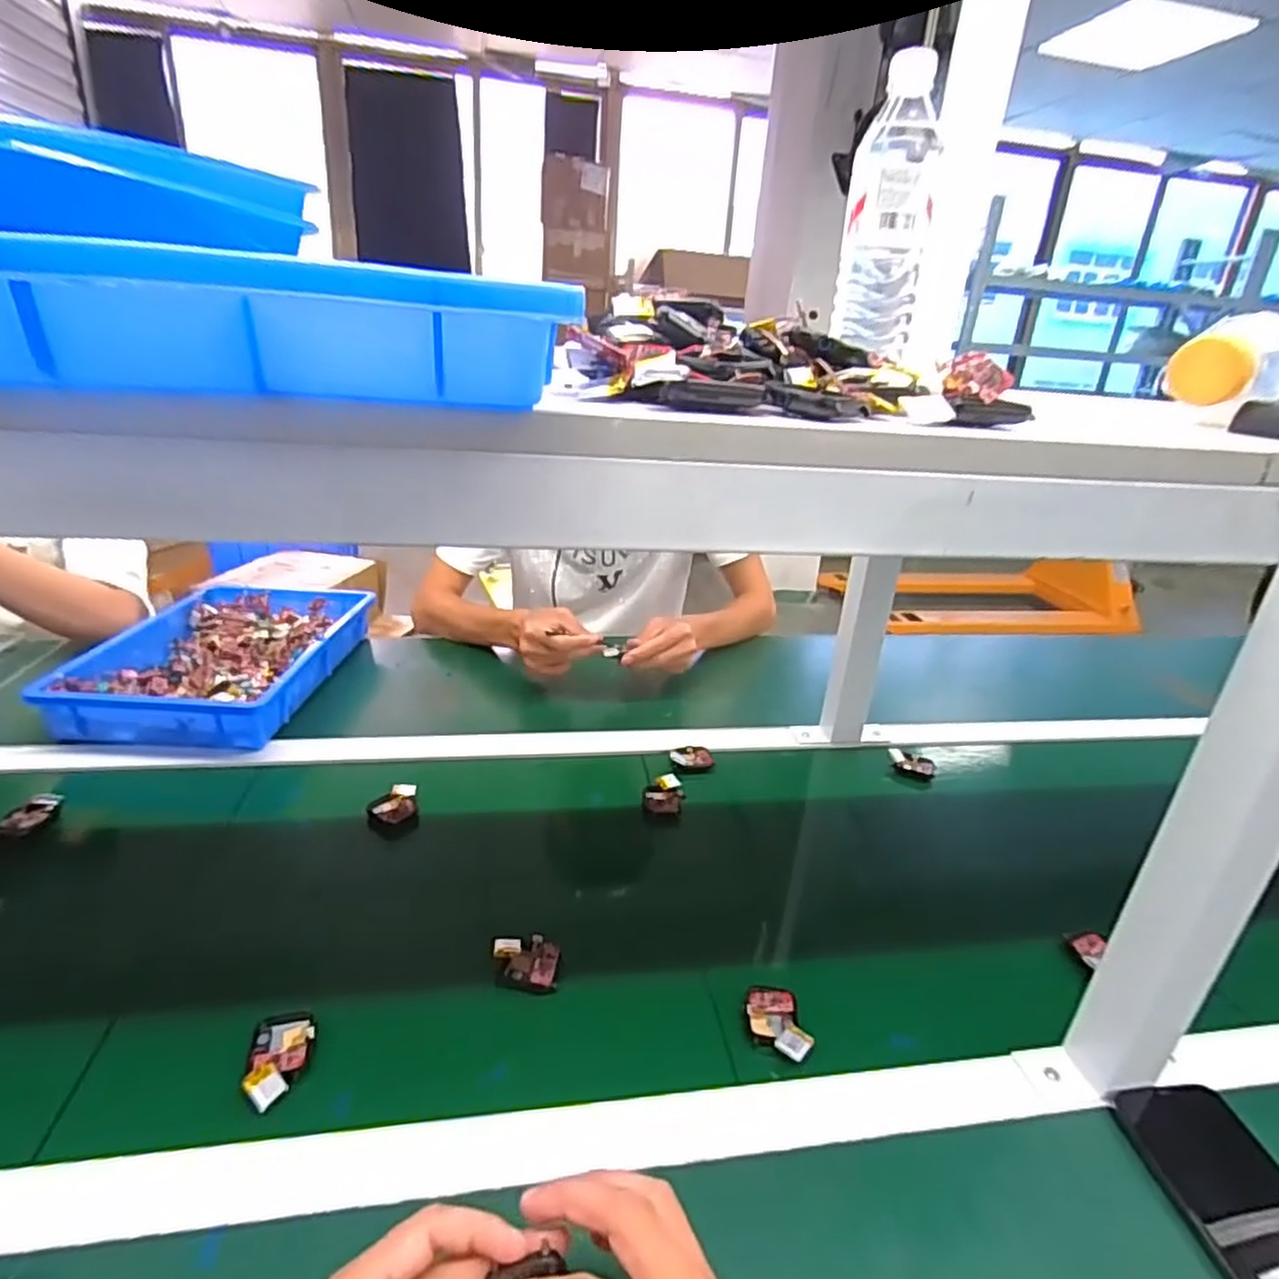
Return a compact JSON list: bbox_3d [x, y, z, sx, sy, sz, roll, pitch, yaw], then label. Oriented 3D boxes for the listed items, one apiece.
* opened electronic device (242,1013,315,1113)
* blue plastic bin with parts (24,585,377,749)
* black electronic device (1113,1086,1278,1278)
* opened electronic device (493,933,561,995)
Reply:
[{"bbox_3d":[-0.233,0.268,0.458,0.036,0.014,0.062,-2,26,-13],"label":"opened electronic device"},{"bbox_3d":[-0.524,0.016,0.911,0.253,0.057,0.370,4,25,0],"label":"blue plastic bin with parts"},{"bbox_3d":[0.357,0.335,0.406,0.073,0.019,0.157,1,25,-8],"label":"black electronic device"},{"bbox_3d":[-0.085,0.245,0.540,0.049,0.020,0.036,2,25,-4],"label":"opened electronic device"}]

